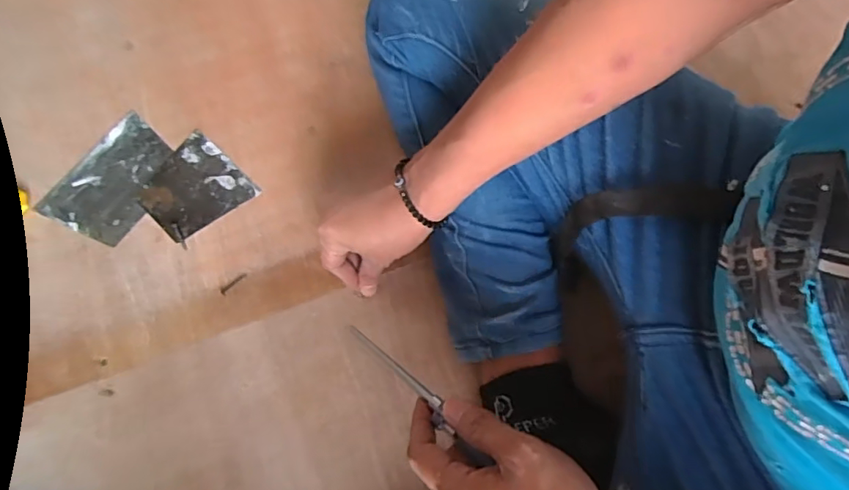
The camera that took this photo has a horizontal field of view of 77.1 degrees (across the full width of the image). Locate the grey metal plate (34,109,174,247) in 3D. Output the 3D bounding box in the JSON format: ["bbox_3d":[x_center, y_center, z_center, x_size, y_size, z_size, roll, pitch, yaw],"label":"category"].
[{"bbox_3d":[-0.324,-0.071,0.563,0.094,0.004,0.133,28,72,8],"label":"grey metal plate"}]

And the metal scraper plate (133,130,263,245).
[{"bbox_3d":[-0.245,-0.060,0.562,0.100,0.004,0.096,42,75,12],"label":"metal scraper plate"}]

